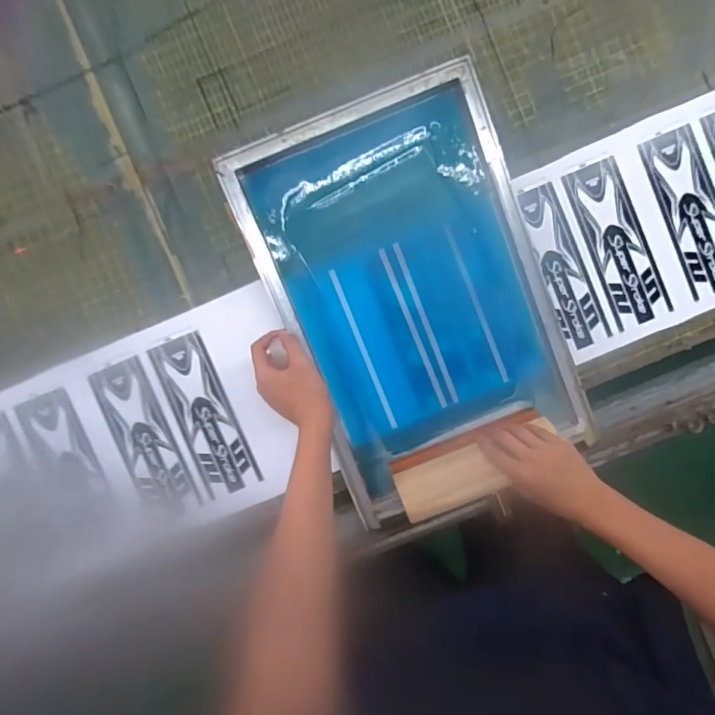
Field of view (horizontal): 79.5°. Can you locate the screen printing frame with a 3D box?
[{"bbox_3d":[0.085,-0.091,0.673,0.395,0.053,0.582,-22,94,2],"label":"screen printing frame"}]

